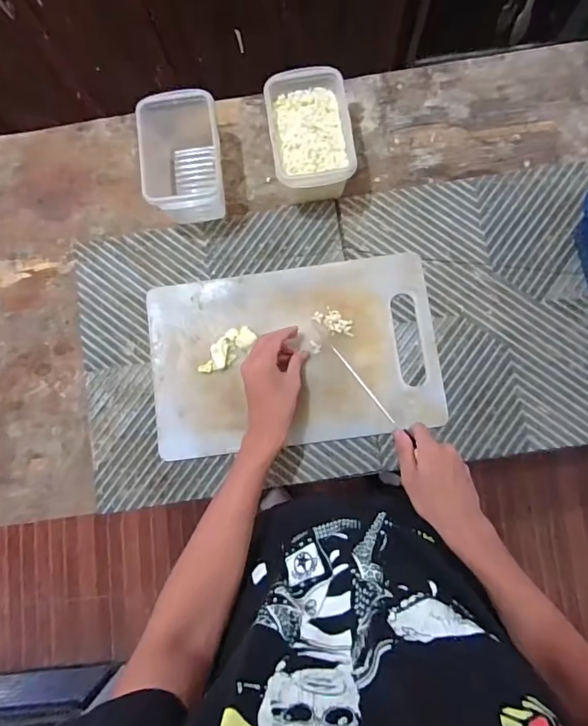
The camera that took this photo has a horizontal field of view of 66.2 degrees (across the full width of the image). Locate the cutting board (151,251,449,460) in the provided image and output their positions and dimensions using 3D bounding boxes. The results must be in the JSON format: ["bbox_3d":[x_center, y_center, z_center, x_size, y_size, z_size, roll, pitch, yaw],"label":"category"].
[{"bbox_3d":[-0.001,-0.011,0.635,0.392,0.015,0.246,-7,83,1],"label":"cutting board"}]

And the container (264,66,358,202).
[{"bbox_3d":[0.023,-0.312,0.636,0.105,0.088,0.154,-8,81,3],"label":"container"}]

